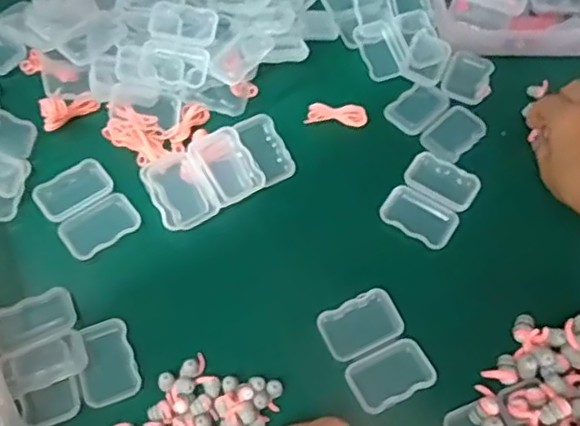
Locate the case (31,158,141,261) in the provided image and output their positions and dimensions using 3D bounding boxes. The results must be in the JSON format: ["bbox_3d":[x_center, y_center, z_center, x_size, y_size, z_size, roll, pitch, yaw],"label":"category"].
[{"bbox_3d":[-0.158,-0.005,0.492,0.057,0.007,0.076,-35,66,-19],"label":"case"}]

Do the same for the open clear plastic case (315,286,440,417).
[{"bbox_3d":[0.059,0.094,0.440,0.056,0.009,0.076,-23,63,-14],"label":"open clear plastic case"}]

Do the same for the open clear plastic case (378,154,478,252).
[{"bbox_3d":[0.113,-0.012,0.509,0.057,0.007,0.077,30,64,15],"label":"open clear plastic case"}]

